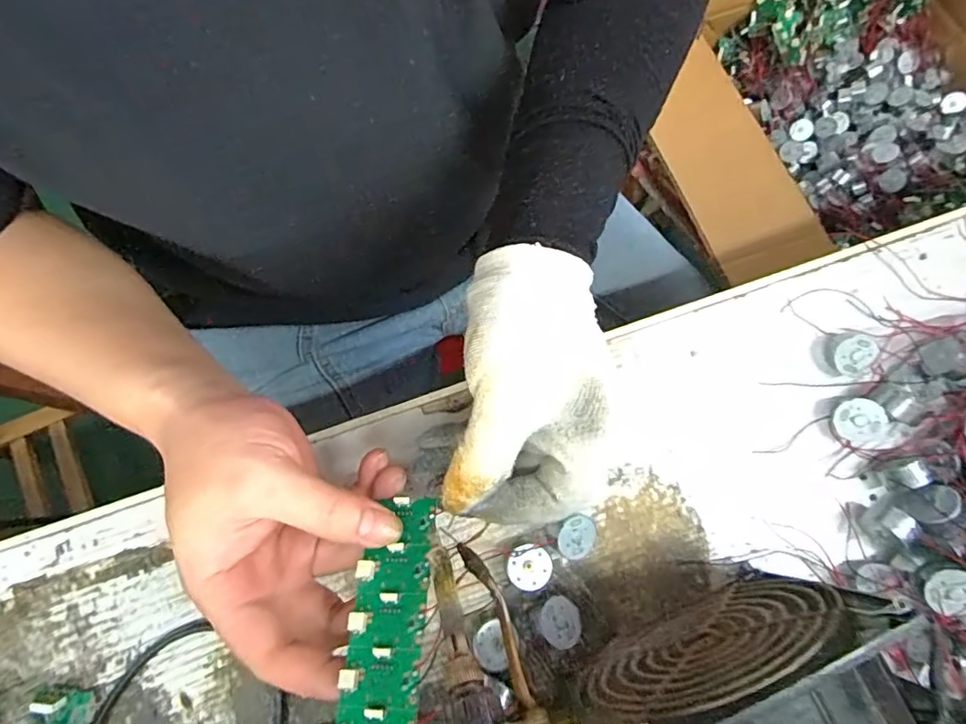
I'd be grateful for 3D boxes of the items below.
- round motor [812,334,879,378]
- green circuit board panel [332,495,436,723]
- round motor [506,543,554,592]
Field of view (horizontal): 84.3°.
[{"bbox_3d":[0.208,-0.005,0.307,0.021,0.022,0.027,-14,74,-2],"label":"round motor"},{"bbox_3d":[-0.039,0.122,0.204,0.031,0.005,0.138,4,59,3],"label":"green circuit board panel"},{"bbox_3d":[0.024,0.109,0.284,0.023,0.016,0.022,-1,74,2],"label":"round motor"}]

